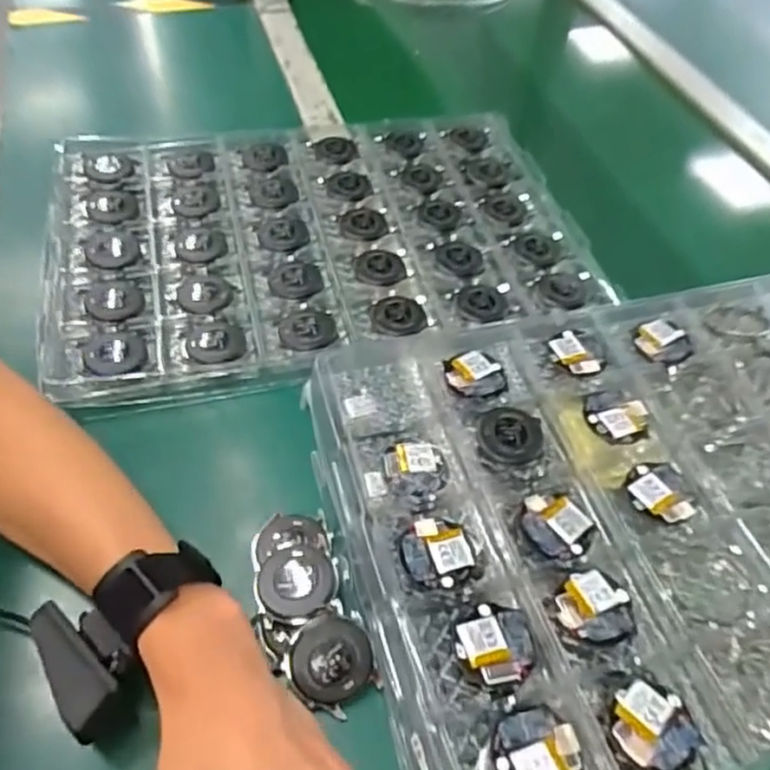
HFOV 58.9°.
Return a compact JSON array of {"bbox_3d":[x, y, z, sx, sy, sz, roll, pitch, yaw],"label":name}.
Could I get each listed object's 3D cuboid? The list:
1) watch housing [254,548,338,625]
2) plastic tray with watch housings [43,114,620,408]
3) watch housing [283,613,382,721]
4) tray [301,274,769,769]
[{"bbox_3d":[-0.050,0.110,0.377,0.044,0.007,0.041,20,53,14],"label":"watch housing"},{"bbox_3d":[-0.054,-0.137,0.590,0.440,0.026,0.307,-13,53,-13],"label":"plastic tray with watch housings"},{"bbox_3d":[-0.028,0.147,0.360,0.044,0.014,0.049,-32,92,-11],"label":"watch housing"},{"bbox_3d":[0.197,0.058,0.427,0.443,0.025,0.305,-12,52,-11],"label":"tray"}]

